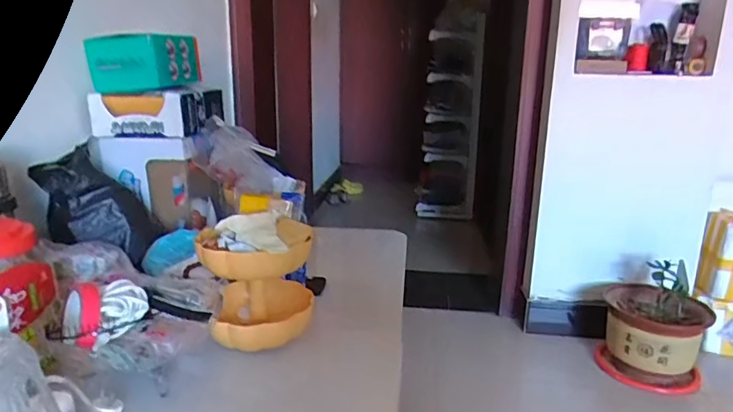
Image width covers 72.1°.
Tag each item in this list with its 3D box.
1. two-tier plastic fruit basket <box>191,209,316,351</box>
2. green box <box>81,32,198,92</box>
[{"bbox_3d":[-0.175,0.119,0.815,0.166,0.207,0.171,-2,14,-11],"label":"two-tier plastic fruit basket"},{"bbox_3d":[-0.517,-0.336,1.183,0.185,0.122,0.197,3,14,8],"label":"green box"}]

